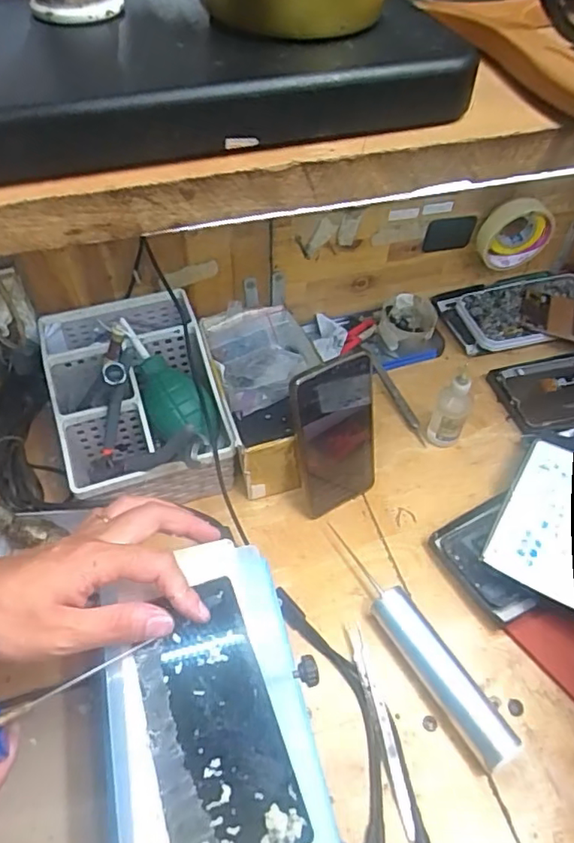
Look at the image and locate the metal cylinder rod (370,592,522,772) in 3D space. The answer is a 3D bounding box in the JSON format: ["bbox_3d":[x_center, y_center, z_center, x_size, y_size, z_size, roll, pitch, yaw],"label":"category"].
[{"bbox_3d":[0.123,0.202,0.447,0.033,0.033,0.142,-26,56,-20],"label":"metal cylinder rod"}]

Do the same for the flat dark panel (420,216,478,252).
[{"bbox_3d":[0.194,-0.224,0.670,0.065,0.044,0.004,-12,52,-10],"label":"flat dark panel"}]

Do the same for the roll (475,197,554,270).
[{"bbox_3d":[0.273,-0.221,0.671,0.084,0.095,0.023,-1,51,-2],"label":"roll"}]

